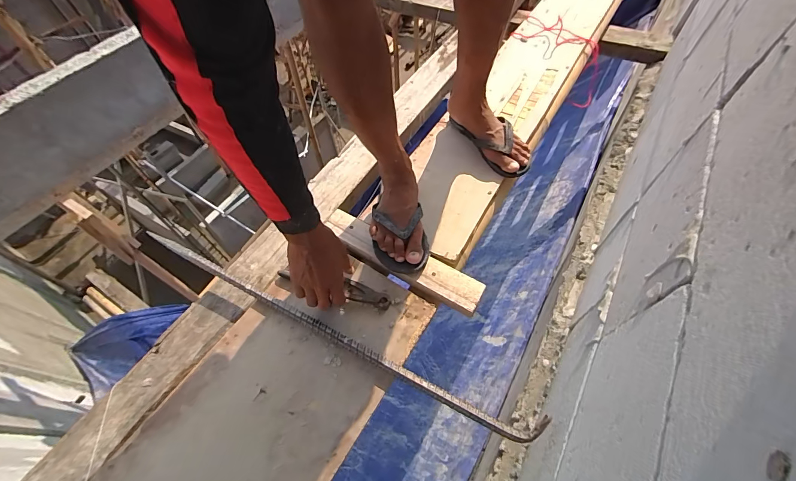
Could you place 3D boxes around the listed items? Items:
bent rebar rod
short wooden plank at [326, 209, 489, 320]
[{"bbox_3d":[-0.141,0.140,0.591,0.777,0.047,0.040,21,60,18],"label":"bent rebar rod"},{"bbox_3d":[0.000,0.037,0.660,0.336,0.041,0.064,26,62,20],"label":"short wooden plank"}]

